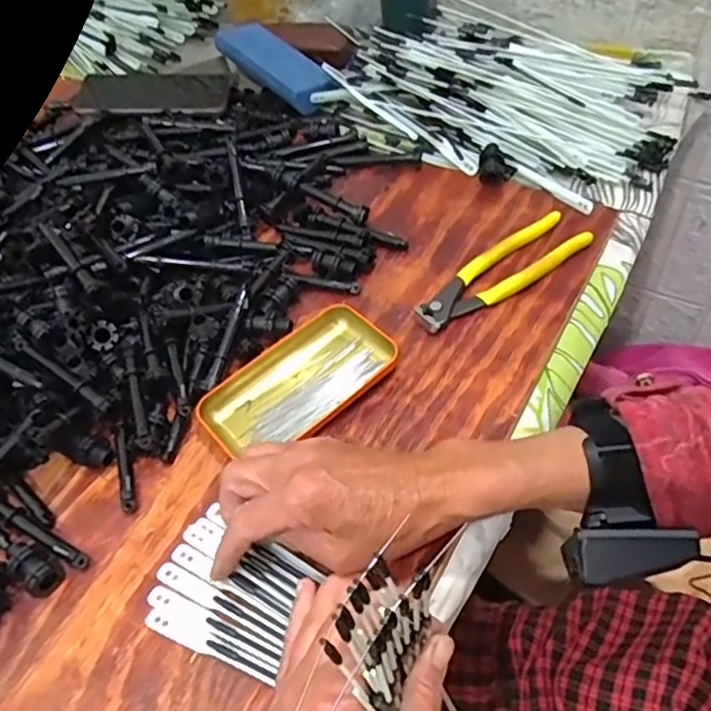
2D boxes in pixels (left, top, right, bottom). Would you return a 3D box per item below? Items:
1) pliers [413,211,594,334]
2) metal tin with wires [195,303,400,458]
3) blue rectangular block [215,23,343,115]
[{"bbox_3d":[0.119,-0.067,0.505,0.161,0.021,0.046,-33,55,-12],"label":"pliers"},{"bbox_3d":[-0.043,0.018,0.458,0.141,0.017,0.076,-38,56,-16],"label":"metal tin with wires"},{"bbox_3d":[-0.091,-0.337,0.717,0.058,0.032,0.171,-37,56,-15],"label":"blue rectangular block"}]

